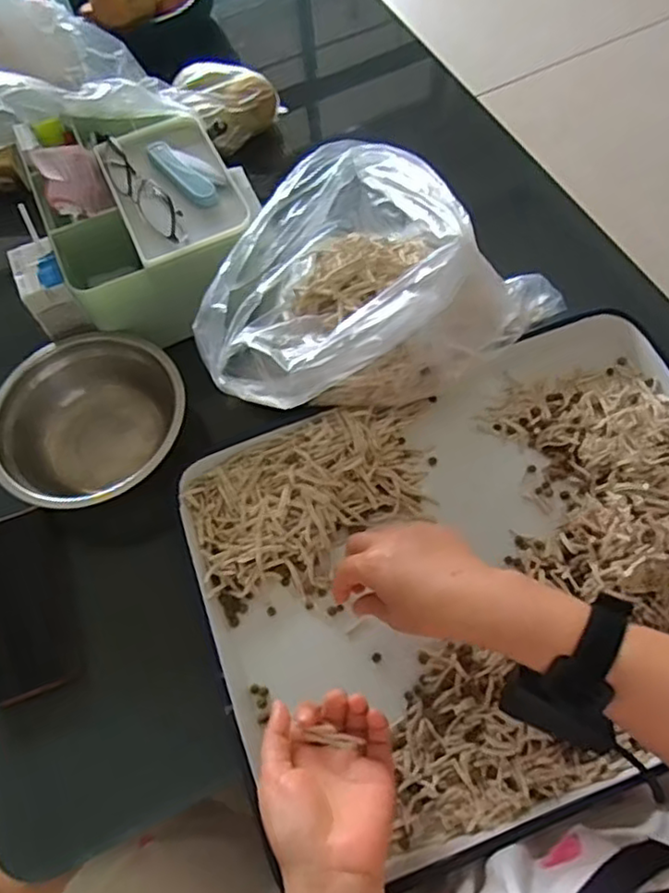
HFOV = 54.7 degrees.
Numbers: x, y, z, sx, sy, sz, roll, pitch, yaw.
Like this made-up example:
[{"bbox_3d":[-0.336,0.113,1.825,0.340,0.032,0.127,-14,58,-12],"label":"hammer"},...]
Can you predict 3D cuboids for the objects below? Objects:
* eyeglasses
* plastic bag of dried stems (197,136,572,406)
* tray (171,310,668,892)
[{"bbox_3d":[-0.180,-0.242,0.593,0.030,0.034,0.142,-36,67,-14],"label":"eyeglasses"},{"bbox_3d":[0.036,-0.130,0.543,0.204,0.187,0.278,34,70,18],"label":"plastic bag of dried stems"},{"bbox_3d":[0.124,0.095,0.521,0.448,0.041,0.353,-21,64,-7],"label":"tray"}]

